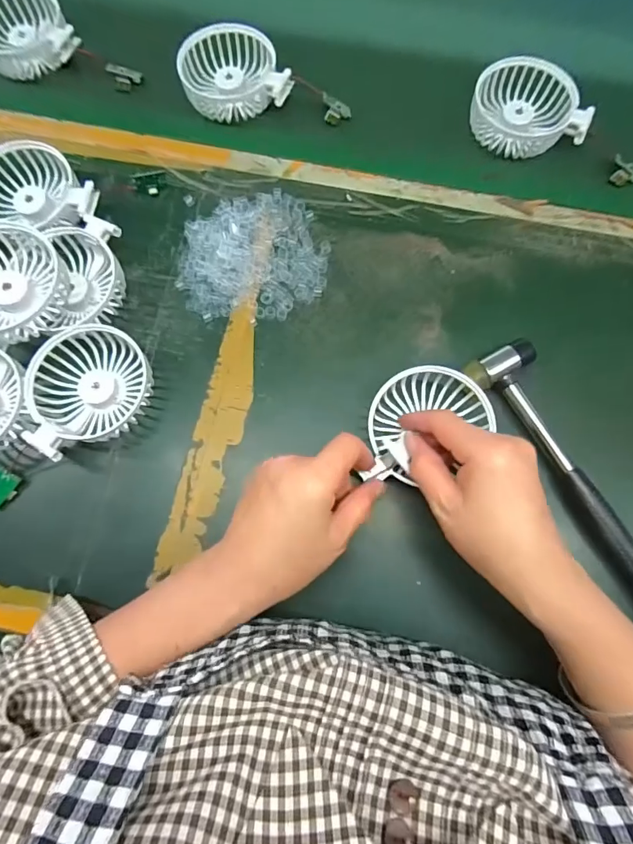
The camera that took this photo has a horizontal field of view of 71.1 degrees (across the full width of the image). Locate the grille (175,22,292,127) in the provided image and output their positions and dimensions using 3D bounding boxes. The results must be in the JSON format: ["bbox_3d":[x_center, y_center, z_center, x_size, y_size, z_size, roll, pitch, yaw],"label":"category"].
[{"bbox_3d":[-0.079,-0.334,0.422,0.095,0.029,0.095,-13,77,-2],"label":"grille"}]

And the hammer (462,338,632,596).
[{"bbox_3d":[0.201,0.044,0.333,0.053,0.028,0.235,-32,78,-6],"label":"hammer"}]

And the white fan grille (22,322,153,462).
[{"bbox_3d":[-0.176,-0.027,0.347,0.089,0.036,0.094,0,77,1],"label":"white fan grille"}]

